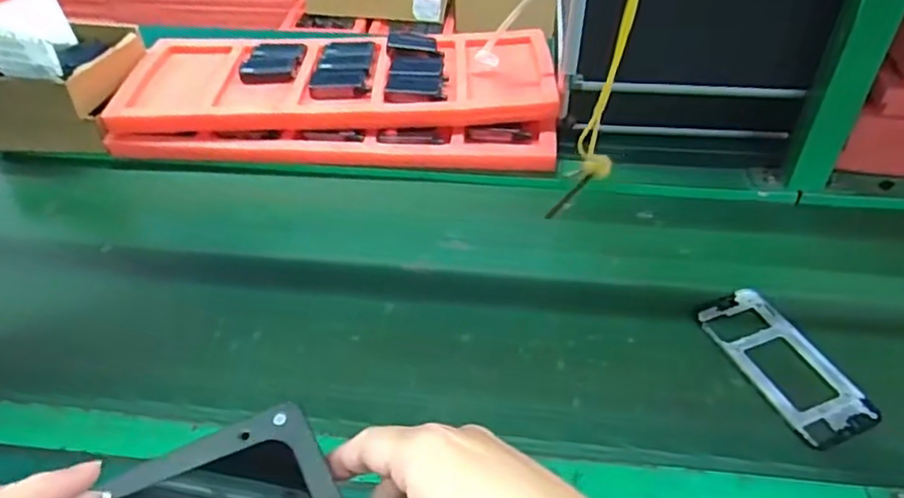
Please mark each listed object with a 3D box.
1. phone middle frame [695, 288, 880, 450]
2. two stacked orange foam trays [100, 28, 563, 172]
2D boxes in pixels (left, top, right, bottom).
[{"bbox_3d":[0.287,0.096,0.553,0.072,0.006,0.158,-17,45,-16],"label":"phone middle frame"},{"bbox_3d":[-0.145,-0.214,0.819,0.550,0.055,0.247,3,57,4],"label":"two stacked orange foam trays"}]

